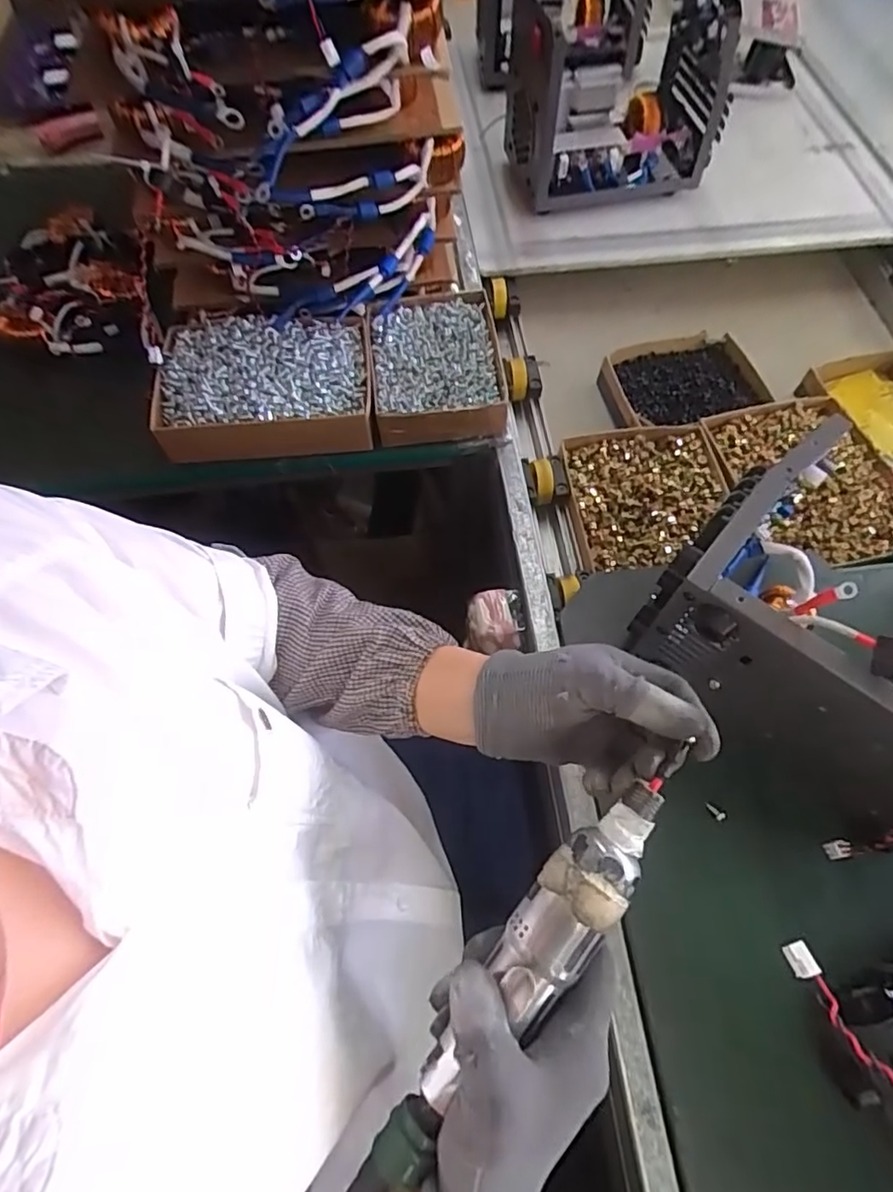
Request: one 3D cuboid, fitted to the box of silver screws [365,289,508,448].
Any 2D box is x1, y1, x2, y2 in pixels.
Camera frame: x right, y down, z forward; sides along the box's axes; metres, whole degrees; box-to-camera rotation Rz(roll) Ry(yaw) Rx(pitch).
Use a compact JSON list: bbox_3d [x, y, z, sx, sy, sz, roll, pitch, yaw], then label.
[{"bbox_3d":[-0.011,-0.244,0.626,0.134,0.044,0.174,-6,64,-2],"label":"box of silver screws"}]

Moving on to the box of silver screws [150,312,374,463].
[{"bbox_3d":[-0.183,-0.216,0.606,0.215,0.061,0.149,-1,64,0],"label":"box of silver screws"}]

